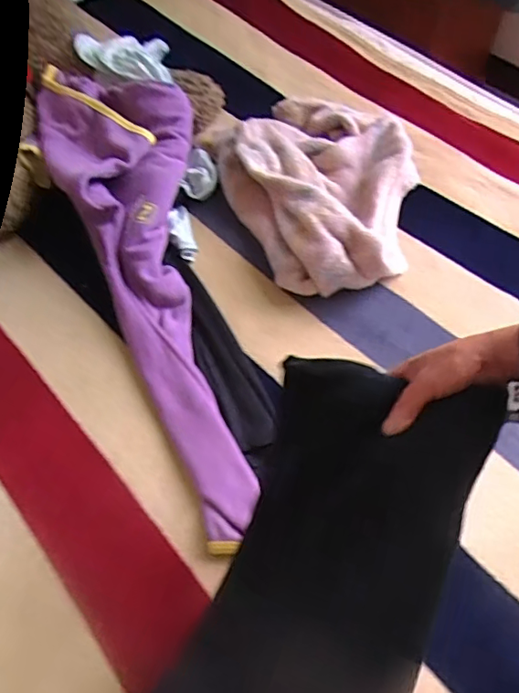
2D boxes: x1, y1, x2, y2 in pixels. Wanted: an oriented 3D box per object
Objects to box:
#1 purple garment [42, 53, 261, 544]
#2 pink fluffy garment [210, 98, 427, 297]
[{"bbox_3d":[-0.182,-0.134,0.792,0.232,0.112,0.823,-12,59,-5],"label":"purple garment"},{"bbox_3d":[0.102,-0.259,0.890,0.300,0.078,0.401,-10,59,-4],"label":"pink fluffy garment"}]

